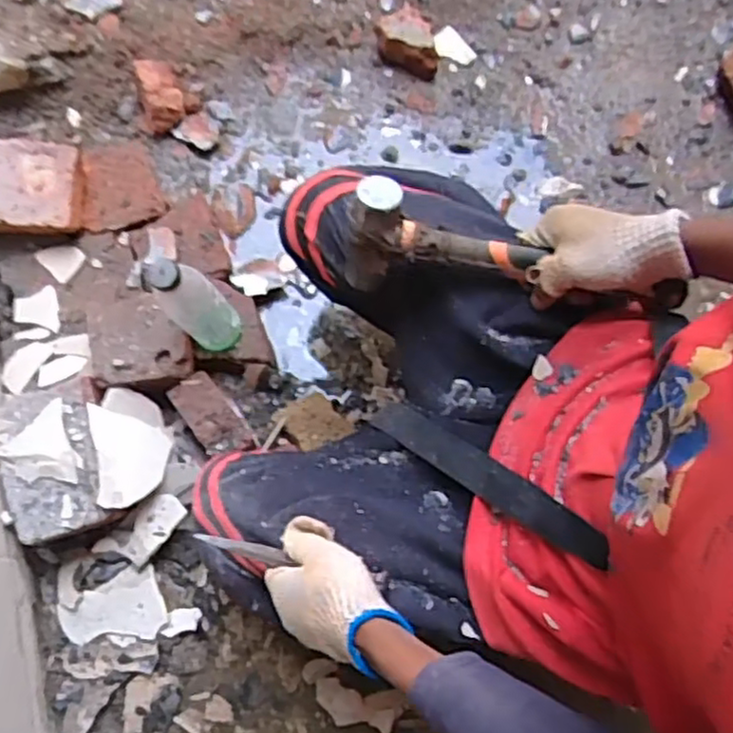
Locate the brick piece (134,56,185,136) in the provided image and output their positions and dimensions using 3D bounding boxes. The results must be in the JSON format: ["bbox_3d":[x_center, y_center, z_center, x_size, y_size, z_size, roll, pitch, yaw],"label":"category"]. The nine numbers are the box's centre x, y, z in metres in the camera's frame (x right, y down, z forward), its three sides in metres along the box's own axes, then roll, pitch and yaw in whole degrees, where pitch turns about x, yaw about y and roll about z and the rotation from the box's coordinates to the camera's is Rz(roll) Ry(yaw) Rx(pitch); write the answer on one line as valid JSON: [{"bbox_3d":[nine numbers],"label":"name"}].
[{"bbox_3d":[-0.277,-0.362,0.928,0.063,0.054,0.082,-23,76,-7],"label":"brick piece"}]

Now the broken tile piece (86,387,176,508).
[{"bbox_3d":[-0.257,0.086,0.766,0.082,0.010,0.125,-1,67,-35],"label":"broken tile piece"}]

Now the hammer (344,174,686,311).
[{"bbox_3d":[0.119,-0.086,0.588,0.274,0.080,0.061,11,75,-7],"label":"hammer"}]

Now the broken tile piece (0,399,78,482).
[{"bbox_3d":[-0.335,0.089,0.742,0.077,0.009,0.078,-44,80,-11],"label":"broken tile piece"}]

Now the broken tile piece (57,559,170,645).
[{"bbox_3d":[-0.287,0.263,0.784,0.118,0.015,0.084,-4,75,-2],"label":"broken tile piece"}]

